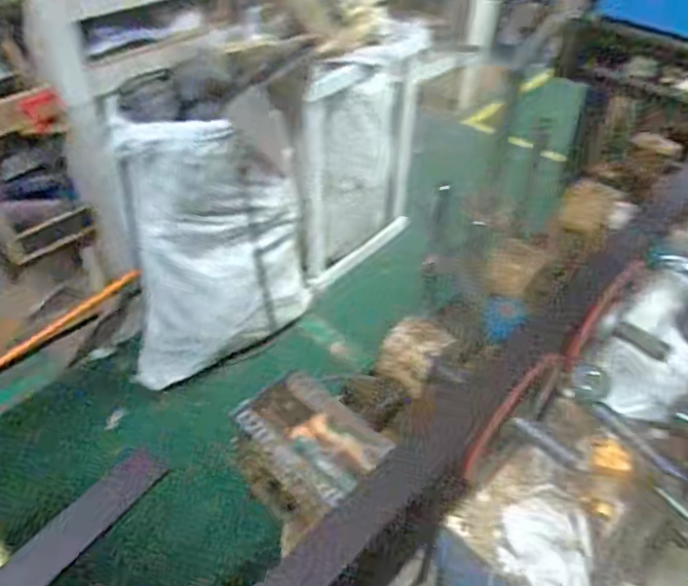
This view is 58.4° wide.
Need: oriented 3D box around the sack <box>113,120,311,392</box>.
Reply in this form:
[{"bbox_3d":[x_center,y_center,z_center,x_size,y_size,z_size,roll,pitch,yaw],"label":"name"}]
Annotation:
[{"bbox_3d":[-0.374,-0.130,1.780,0.578,0.773,0.244,-18,46,-18],"label":"sack"}]

